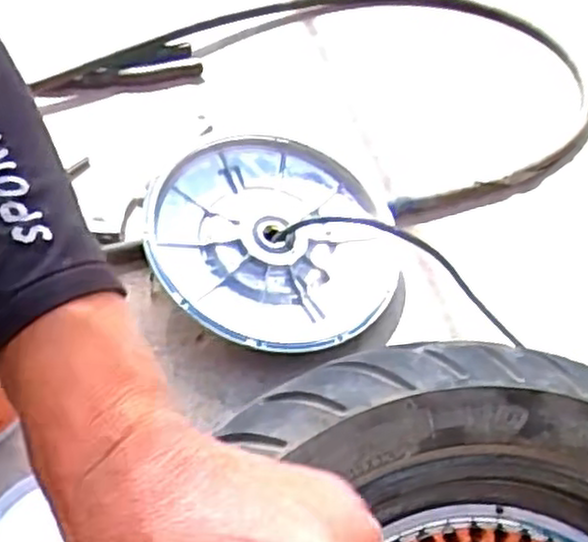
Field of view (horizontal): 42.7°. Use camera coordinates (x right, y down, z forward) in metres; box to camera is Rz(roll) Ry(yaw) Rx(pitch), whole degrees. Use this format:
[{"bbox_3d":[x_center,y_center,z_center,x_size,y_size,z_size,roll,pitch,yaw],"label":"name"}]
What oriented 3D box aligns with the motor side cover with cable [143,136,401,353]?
[{"bbox_3d":[-0.017,-0.025,0.666,0.223,0.044,0.212,6,62,-14],"label":"motor side cover with cable"}]

